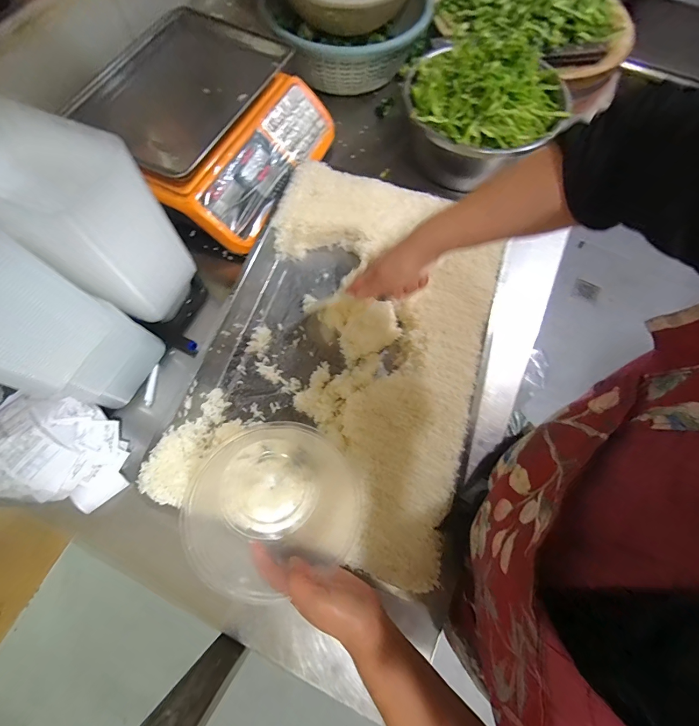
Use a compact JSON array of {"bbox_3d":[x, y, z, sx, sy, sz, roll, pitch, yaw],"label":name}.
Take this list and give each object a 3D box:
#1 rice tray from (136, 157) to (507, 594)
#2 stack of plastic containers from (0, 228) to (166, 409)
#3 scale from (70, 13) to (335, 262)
[{"bbox_3d":[0.003,-0.036,0.530,0.373,0.060,0.556,16,71,5],"label":"rice tray"},{"bbox_3d":[-0.376,-0.056,0.395,0.167,0.279,0.125,25,72,8],"label":"stack of plastic containers"},{"bbox_3d":[-0.250,-0.406,0.607,0.354,0.114,0.338,24,72,8],"label":"scale"}]

